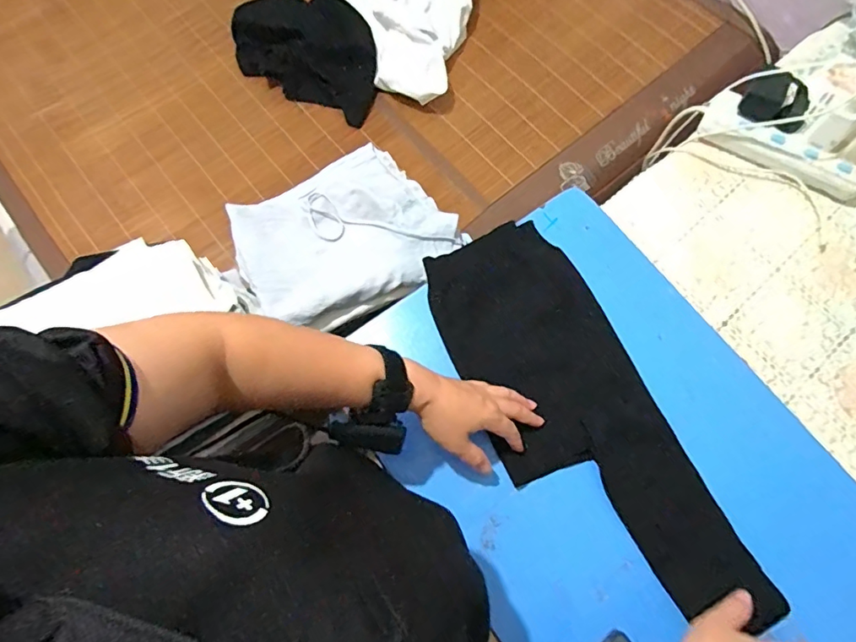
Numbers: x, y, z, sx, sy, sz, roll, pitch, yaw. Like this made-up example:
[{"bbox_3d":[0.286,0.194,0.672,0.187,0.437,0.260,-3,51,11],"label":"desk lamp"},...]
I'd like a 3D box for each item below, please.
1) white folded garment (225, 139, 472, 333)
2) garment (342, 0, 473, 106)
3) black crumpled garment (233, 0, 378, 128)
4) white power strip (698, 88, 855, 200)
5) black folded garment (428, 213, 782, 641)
[{"bbox_3d":[-0.124,-0.129,0.763,0.309,0.046,0.233,-29,74,-8],"label":"white folded garment"},{"bbox_3d":[-0.048,-0.646,1.083,0.283,0.144,0.358,-3,72,0],"label":"garment"},{"bbox_3d":[-0.253,-0.607,1.113,0.349,0.059,0.251,25,74,9],"label":"black crumpled garment"},{"bbox_3d":[0.462,-0.226,0.651,0.213,0.041,0.068,31,75,10],"label":"white power strip"},{"bbox_3d":[0.174,0.108,0.554,0.190,0.014,0.482,-33,76,-9],"label":"black folded garment"}]

